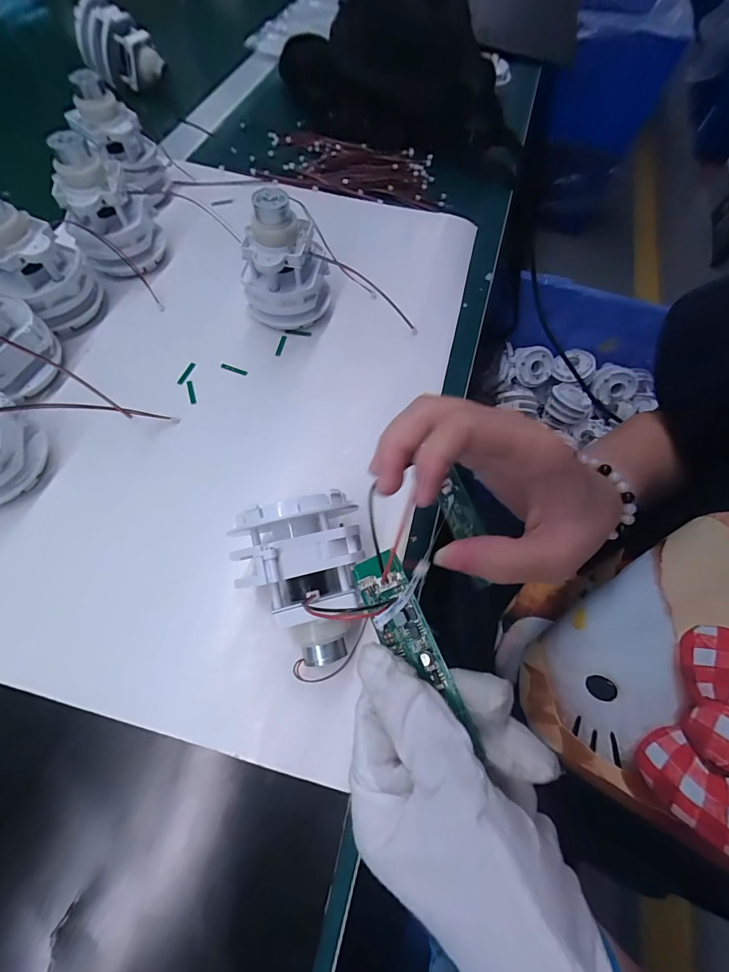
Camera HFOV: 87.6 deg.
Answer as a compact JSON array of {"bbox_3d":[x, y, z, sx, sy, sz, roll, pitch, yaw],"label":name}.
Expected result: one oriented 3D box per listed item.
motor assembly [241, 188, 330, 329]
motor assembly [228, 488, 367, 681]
[{"bbox_3d":[-0.059,-0.167,0.283,0.063,0.081,0.057,-3,66,-4],"label":"motor assembly"},{"bbox_3d":[-0.028,0.052,0.195,0.057,0.065,0.078,-11,66,-8],"label":"motor assembly"}]

